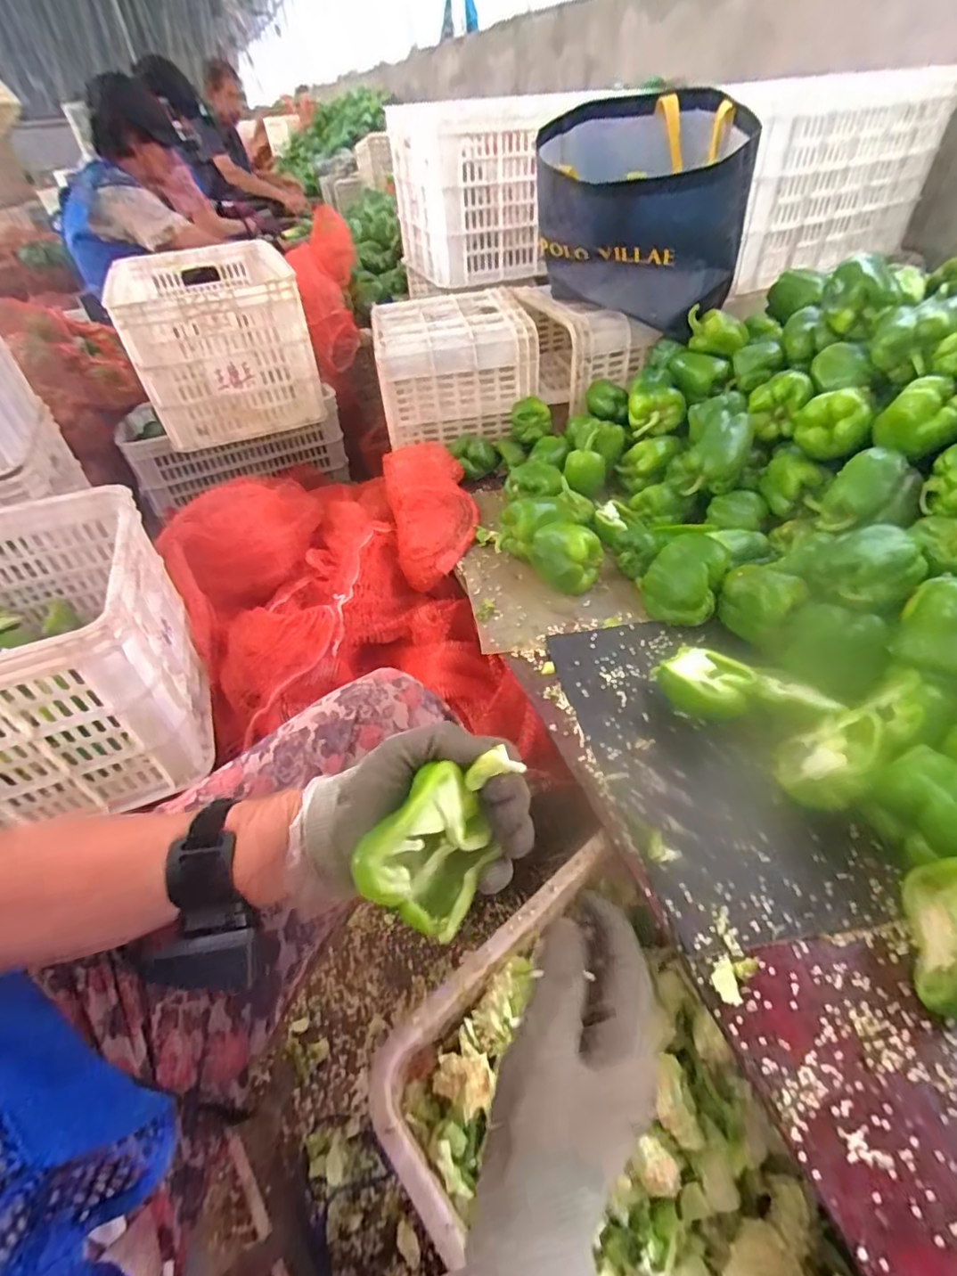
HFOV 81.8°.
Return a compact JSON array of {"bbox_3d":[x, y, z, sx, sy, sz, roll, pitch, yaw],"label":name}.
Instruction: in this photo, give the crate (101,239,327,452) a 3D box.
[{"bbox_3d":[-0.618,-0.720,1.322,0.371,0.274,0.537,-18,46,-14],"label":"crate"}]

